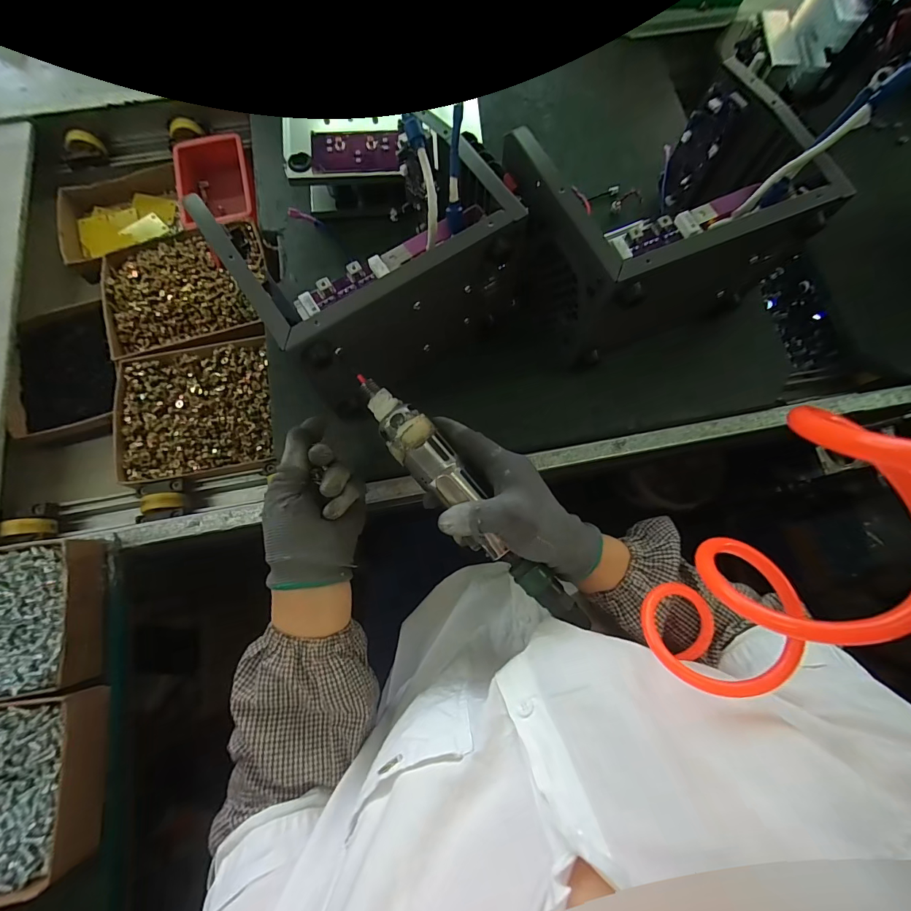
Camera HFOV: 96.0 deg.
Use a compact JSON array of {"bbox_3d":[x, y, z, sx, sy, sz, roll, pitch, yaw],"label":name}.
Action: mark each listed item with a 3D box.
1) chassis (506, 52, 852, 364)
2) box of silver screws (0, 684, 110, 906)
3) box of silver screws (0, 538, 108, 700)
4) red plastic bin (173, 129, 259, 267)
[{"bbox_3d":[0.195,-0.227,0.413,0.242,0.149,0.177,-20,76,-5],"label":"chassis"},{"bbox_3d":[-0.399,0.290,0.350,0.160,0.044,0.145,-8,76,-2],"label":"box of silver screws"},{"bbox_3d":[-0.432,0.158,0.383,0.175,0.040,0.131,-10,76,-3],"label":"box of silver screws"},{"bbox_3d":[-0.345,-0.390,0.601,0.096,0.057,0.163,-14,76,-4],"label":"red plastic bin"}]

